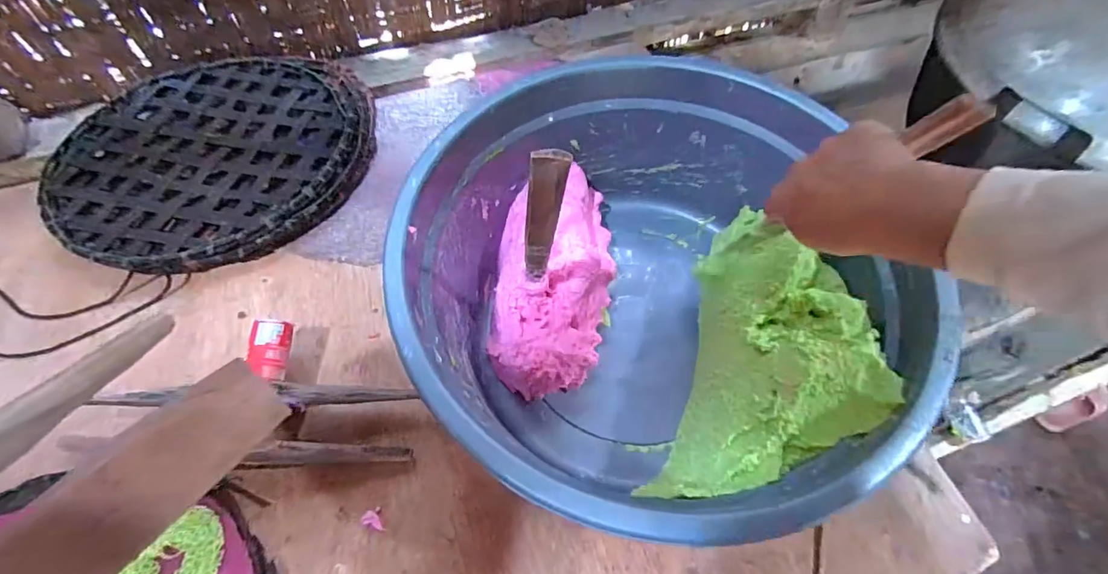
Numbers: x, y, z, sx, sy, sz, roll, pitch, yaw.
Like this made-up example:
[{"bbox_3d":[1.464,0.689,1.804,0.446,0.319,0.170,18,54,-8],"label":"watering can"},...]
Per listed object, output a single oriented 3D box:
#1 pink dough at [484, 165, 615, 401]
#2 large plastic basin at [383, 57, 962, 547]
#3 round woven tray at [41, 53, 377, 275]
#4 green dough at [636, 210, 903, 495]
[{"bbox_3d":[-0.002,-0.010,0.495,0.123,0.088,0.234,5,61,2],"label":"pink dough"},{"bbox_3d":[0.082,0.001,0.443,0.398,0.172,0.391,25,64,13],"label":"large plastic basin"},{"bbox_3d":[-0.430,-0.188,0.624,0.373,0.031,0.377,0,60,0],"label":"round woven tray"},{"bbox_3d":[0.178,0.070,0.419,0.125,0.147,0.232,16,62,9],"label":"green dough"}]

